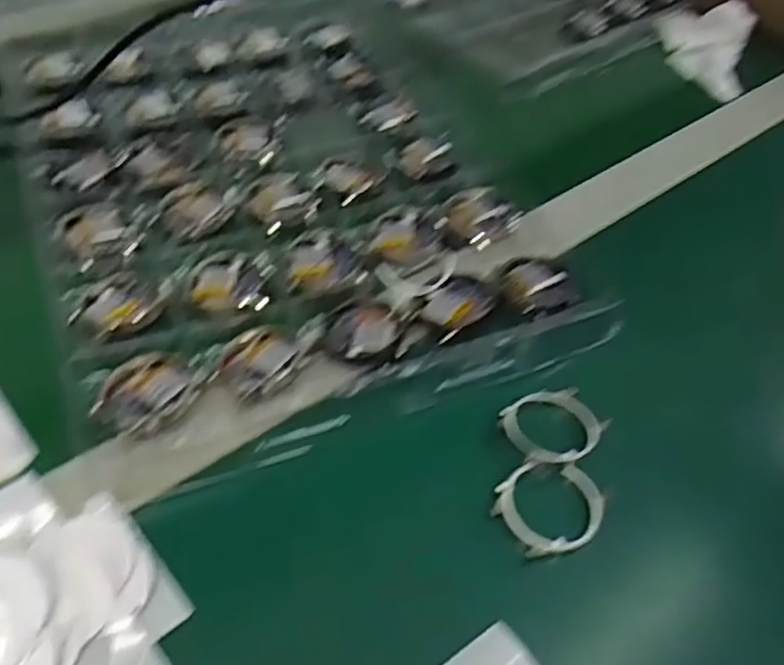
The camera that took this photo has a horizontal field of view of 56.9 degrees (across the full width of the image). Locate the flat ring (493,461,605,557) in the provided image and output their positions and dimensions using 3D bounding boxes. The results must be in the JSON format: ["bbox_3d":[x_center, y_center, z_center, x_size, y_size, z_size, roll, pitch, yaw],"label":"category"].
[{"bbox_3d":[0.077,0.082,0.346,0.049,0.006,0.046,3,49,-3],"label":"flat ring"}]

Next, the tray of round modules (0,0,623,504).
[{"bbox_3d":[-0.090,-0.119,0.495,0.292,0.018,0.439,-15,52,-18],"label":"tray of round modules"}]

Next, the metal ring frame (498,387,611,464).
[{"bbox_3d":[0.083,0.047,0.373,0.048,0.005,0.045,-30,58,-27],"label":"metal ring frame"}]

